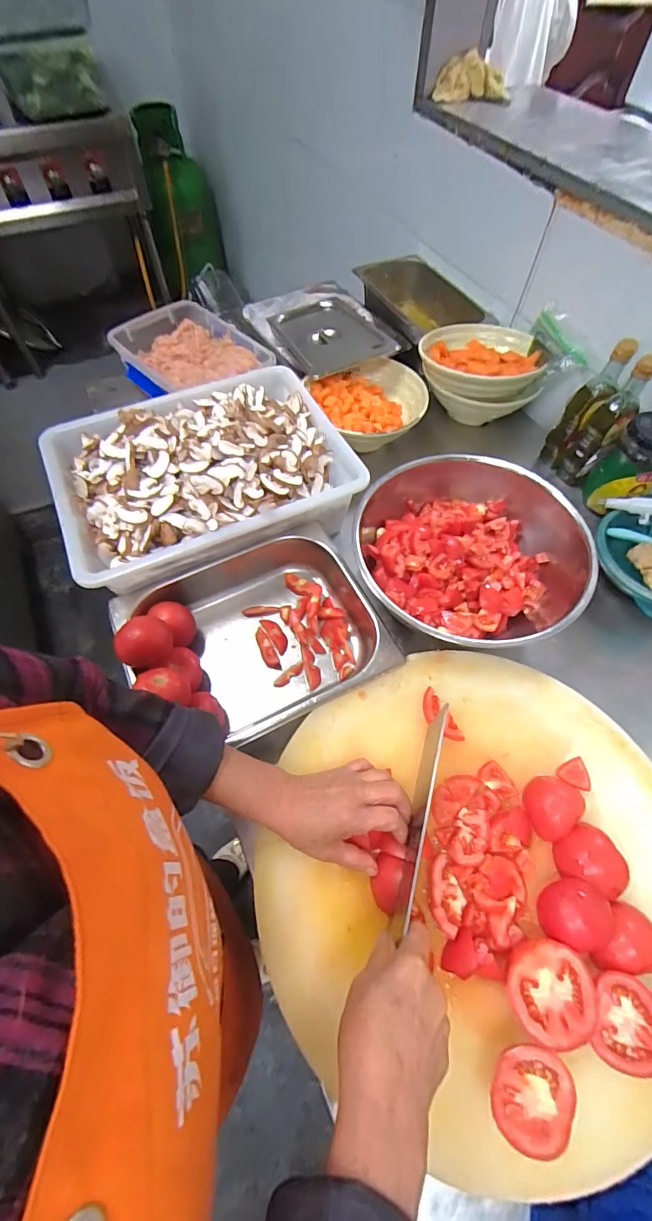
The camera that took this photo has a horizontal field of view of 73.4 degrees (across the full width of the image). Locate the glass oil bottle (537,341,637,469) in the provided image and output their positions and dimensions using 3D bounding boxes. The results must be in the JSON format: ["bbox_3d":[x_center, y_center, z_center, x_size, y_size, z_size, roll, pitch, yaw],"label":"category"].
[{"bbox_3d":[0.437,-0.341,0.747,0.056,0.213,0.047,25,63,13],"label":"glass oil bottle"}]

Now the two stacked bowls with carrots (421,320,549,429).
[{"bbox_3d":[0.287,-0.457,0.851,0.207,0.105,0.213,0,60,0],"label":"two stacked bowls with carrots"}]

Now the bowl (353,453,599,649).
[{"bbox_3d":[0.206,-0.079,0.618,0.293,0.108,0.308,0,60,0],"label":"bowl"}]

